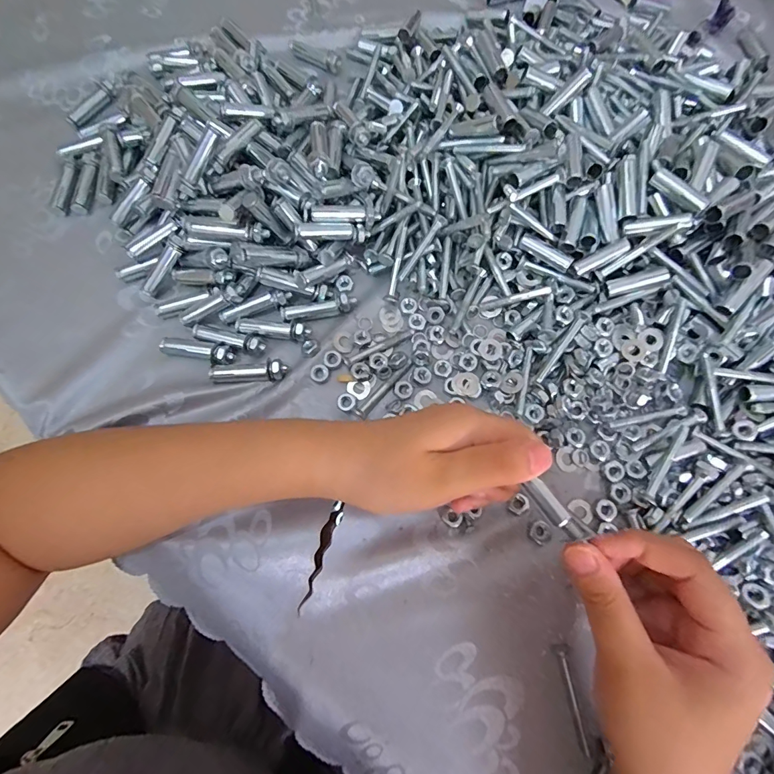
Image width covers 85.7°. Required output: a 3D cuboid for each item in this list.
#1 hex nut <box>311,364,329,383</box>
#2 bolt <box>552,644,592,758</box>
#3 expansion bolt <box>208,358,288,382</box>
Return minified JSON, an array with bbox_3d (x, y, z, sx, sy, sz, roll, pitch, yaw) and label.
[{"bbox_3d":[-0.048,-0.010,0.298,0.012,0.004,0.013,43,78,13],"label":"hex nut"},{"bbox_3d":[0.107,0.179,0.239,0.006,0.010,0.056,-9,73,-2],"label":"bolt"},{"bbox_3d":[-0.098,-0.011,0.295,0.053,0.012,0.013,-4,73,0],"label":"expansion bolt"}]

